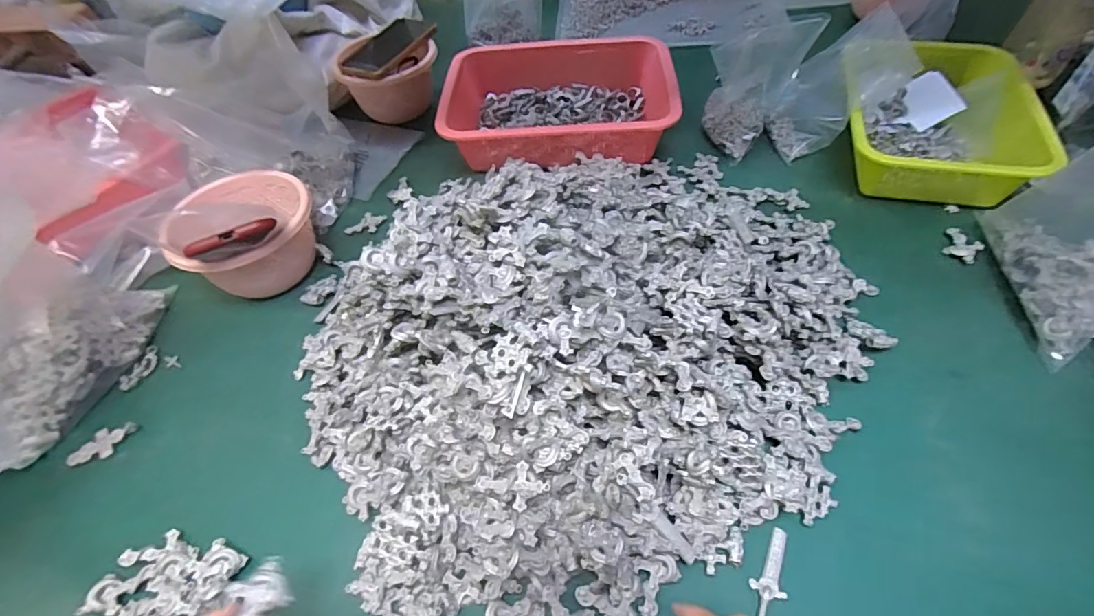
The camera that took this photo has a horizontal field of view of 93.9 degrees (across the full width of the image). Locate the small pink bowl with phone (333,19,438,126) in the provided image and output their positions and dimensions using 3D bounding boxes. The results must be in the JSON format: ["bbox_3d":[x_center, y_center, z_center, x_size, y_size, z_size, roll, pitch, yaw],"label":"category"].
[{"bbox_3d":[-0.230,-0.340,0.769,0.145,0.095,0.134,-12,53,-4],"label":"small pink bowl with phone"}]

